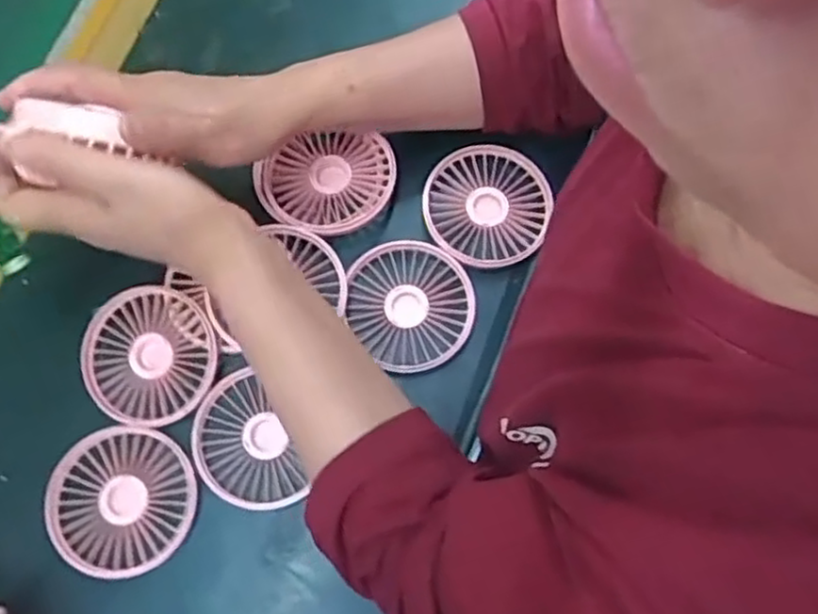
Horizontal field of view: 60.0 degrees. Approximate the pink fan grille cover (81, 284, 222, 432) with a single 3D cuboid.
[{"bbox_3d":[-0.169,0.032,0.458,0.085,0.015,0.087,-23,75,-6],"label":"pink fan grille cover"}]

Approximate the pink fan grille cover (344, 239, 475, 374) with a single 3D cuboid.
[{"bbox_3d":[0.002,-0.004,0.476,0.081,0.007,0.085,-39,77,-10],"label":"pink fan grille cover"}]

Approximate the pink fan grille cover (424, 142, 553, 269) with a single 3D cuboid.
[{"bbox_3d":[0.055,-0.071,0.497,0.084,0.007,0.091,11,74,4],"label":"pink fan grille cover"}]

